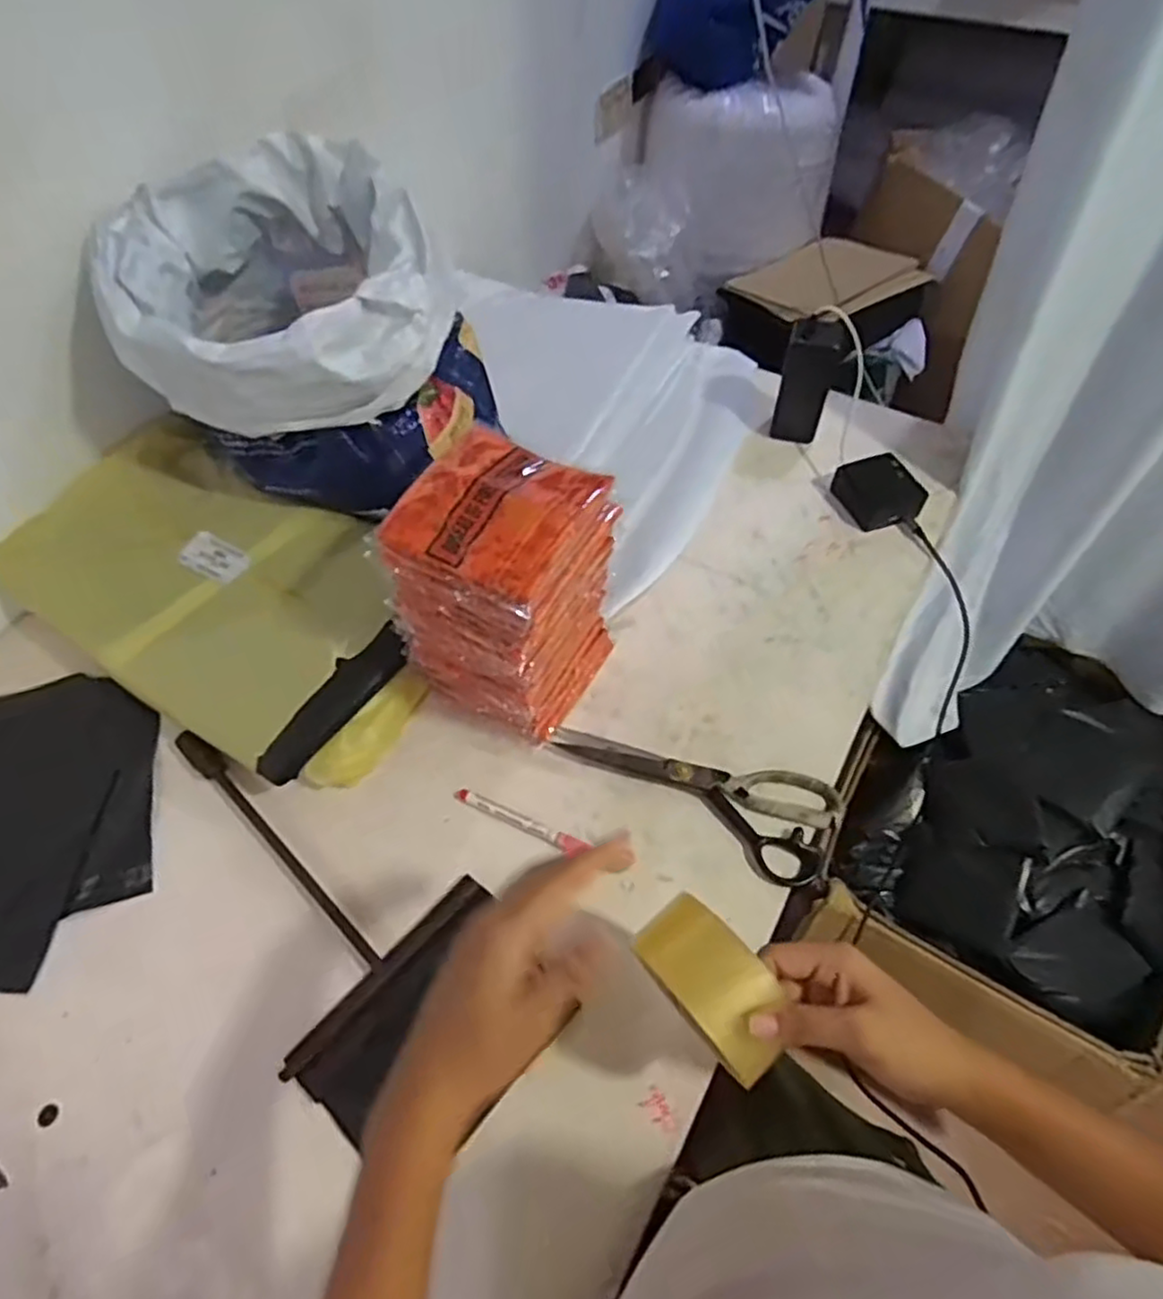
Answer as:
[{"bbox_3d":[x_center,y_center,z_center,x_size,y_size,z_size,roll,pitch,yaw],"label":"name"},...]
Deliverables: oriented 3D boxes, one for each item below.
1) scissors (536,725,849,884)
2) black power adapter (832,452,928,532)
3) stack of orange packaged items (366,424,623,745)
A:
[{"bbox_3d":[0.099,0.106,0.614,0.245,0.018,0.094,29,61,20],"label":"scissors"},{"bbox_3d":[0.329,-0.173,0.780,0.078,0.029,0.081,-15,56,-8],"label":"black power adapter"},{"bbox_3d":[-0.060,-0.041,0.591,0.128,0.229,0.134,27,61,19],"label":"stack of orange packaged items"}]

